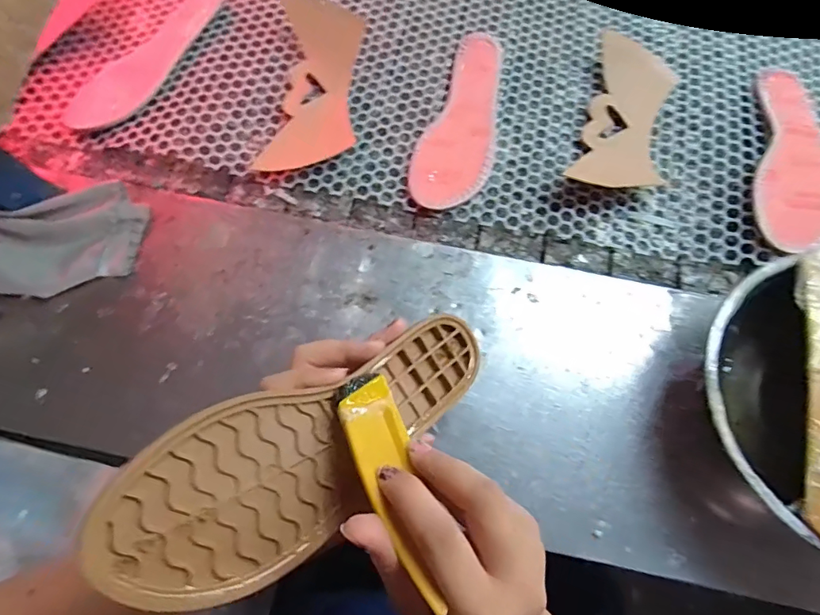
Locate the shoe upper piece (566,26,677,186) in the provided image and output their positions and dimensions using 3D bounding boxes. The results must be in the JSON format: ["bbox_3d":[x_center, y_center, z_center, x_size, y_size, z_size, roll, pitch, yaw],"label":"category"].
[{"bbox_3d":[0.237,-0.211,0.509,0.088,0.006,0.195,18,74,4],"label":"shoe upper piece"}]

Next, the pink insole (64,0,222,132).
[{"bbox_3d":[-0.291,-0.285,0.535,0.091,0.004,0.233,34,76,21],"label":"pink insole"}]

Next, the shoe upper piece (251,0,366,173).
[{"bbox_3d":[-0.105,-0.262,0.517,0.094,0.028,0.242,4,70,0],"label":"shoe upper piece"}]

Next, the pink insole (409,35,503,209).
[{"bbox_3d":[0.063,-0.206,0.509,0.077,0.010,0.233,18,72,8],"label":"pink insole"}]

